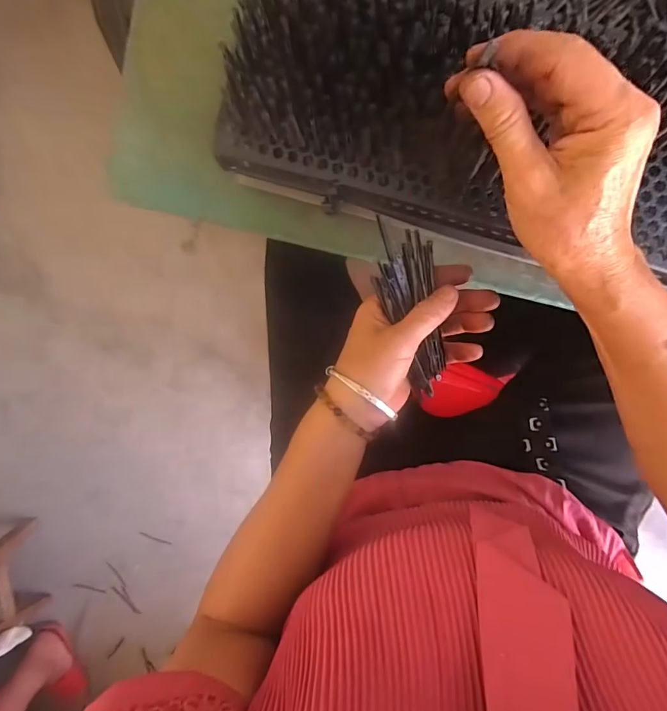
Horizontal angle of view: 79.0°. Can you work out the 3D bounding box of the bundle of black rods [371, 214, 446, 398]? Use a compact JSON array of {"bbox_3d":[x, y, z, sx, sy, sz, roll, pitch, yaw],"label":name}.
[{"bbox_3d":[0.058,-0.033,0.298,0.044,0.015,0.126,-11,96,7],"label":"bundle of black rods"}]

